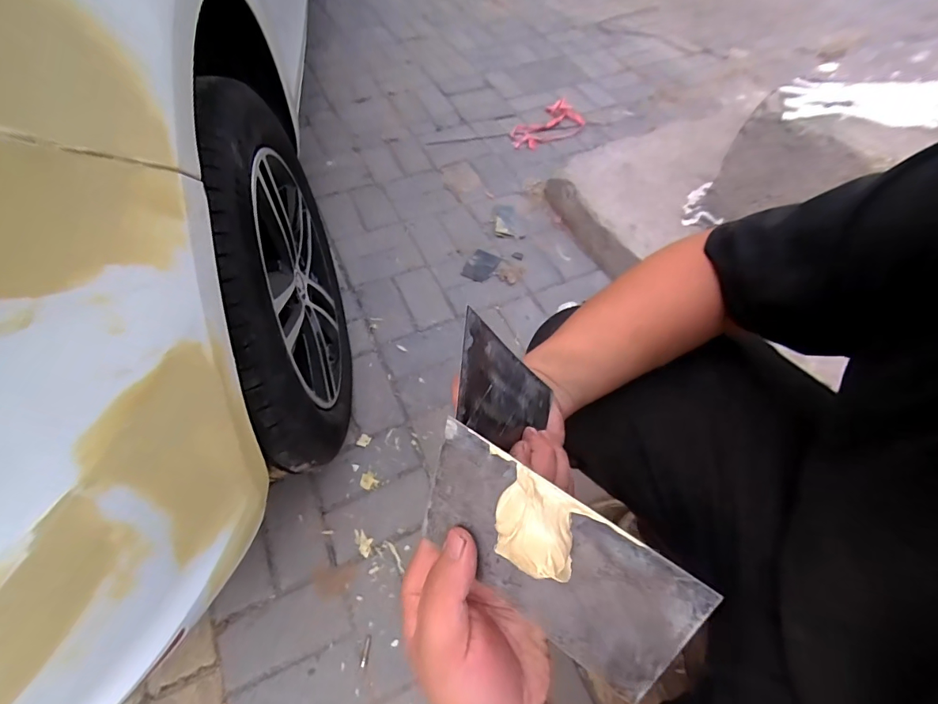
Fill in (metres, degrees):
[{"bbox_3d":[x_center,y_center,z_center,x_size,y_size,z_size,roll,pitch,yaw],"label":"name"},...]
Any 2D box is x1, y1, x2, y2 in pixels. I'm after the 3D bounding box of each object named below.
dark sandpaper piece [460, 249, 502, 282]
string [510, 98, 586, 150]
[{"bbox_3d":[0.030,-0.220,1.130,0.071,0.004,0.098,29,66,10],"label":"dark sandpaper piece"},{"bbox_3d":[0.272,-0.770,1.503,0.168,0.030,0.314,38,63,21],"label":"string"}]

